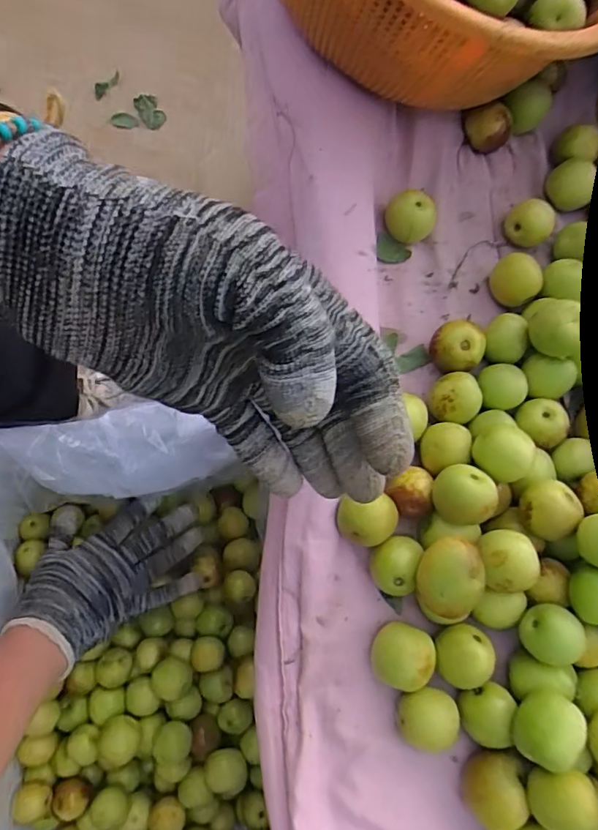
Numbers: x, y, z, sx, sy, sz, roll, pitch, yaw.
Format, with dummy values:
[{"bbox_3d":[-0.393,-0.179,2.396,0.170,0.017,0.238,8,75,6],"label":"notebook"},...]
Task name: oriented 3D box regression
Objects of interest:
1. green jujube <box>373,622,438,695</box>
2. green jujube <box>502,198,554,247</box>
[{"bbox_3d":[0.056,0.130,0.296,0.031,0.024,0.031,2,75,-7],"label":"green jujube"},{"bbox_3d":[0.155,-0.128,0.371,0.029,0.025,0.023,32,74,2],"label":"green jujube"}]

